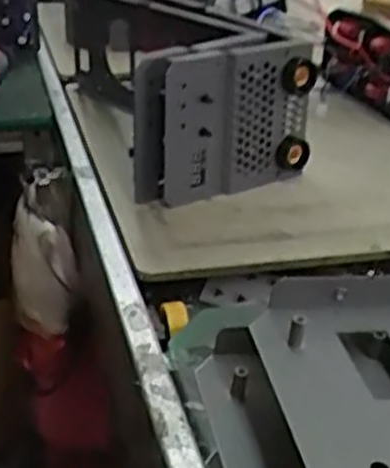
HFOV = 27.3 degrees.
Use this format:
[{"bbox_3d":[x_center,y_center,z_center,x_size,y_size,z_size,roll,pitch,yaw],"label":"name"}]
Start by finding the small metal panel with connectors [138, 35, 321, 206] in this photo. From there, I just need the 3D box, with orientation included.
[{"bbox_3d":[0.038,-0.125,0.885,0.221,0.154,0.061,-14,31,-28],"label":"small metal panel with connectors"}]

